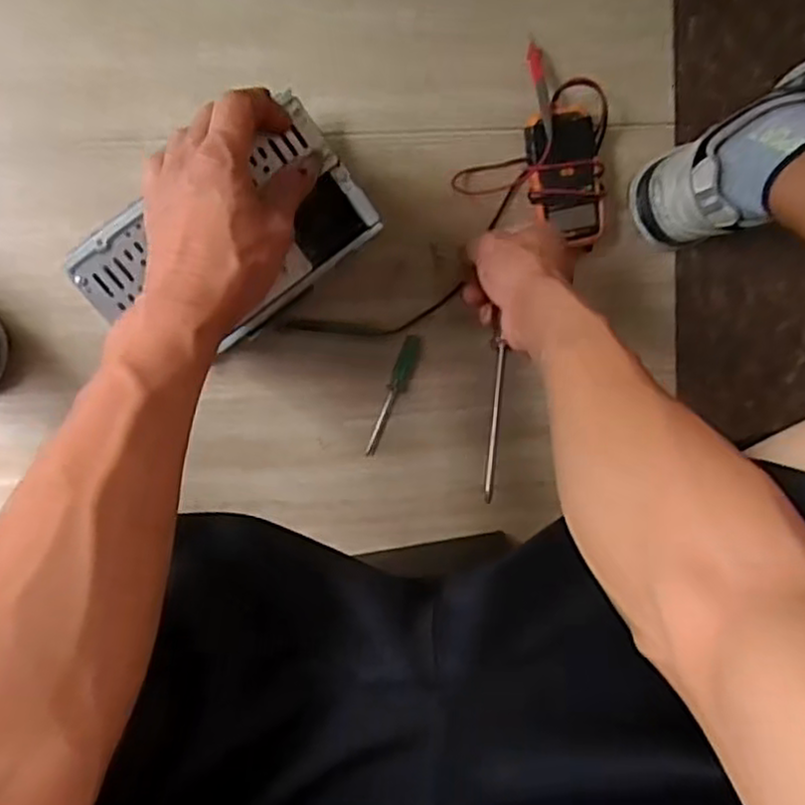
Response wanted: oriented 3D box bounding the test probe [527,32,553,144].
[{"bbox_3d":[0.118,-0.267,0.624,0.011,0.009,0.105,-6,77,-5],"label":"test probe"}]

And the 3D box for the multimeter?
[{"bbox_3d":[0.144,-0.196,0.647,0.067,0.038,0.116,-10,98,-4],"label":"multimeter"}]

